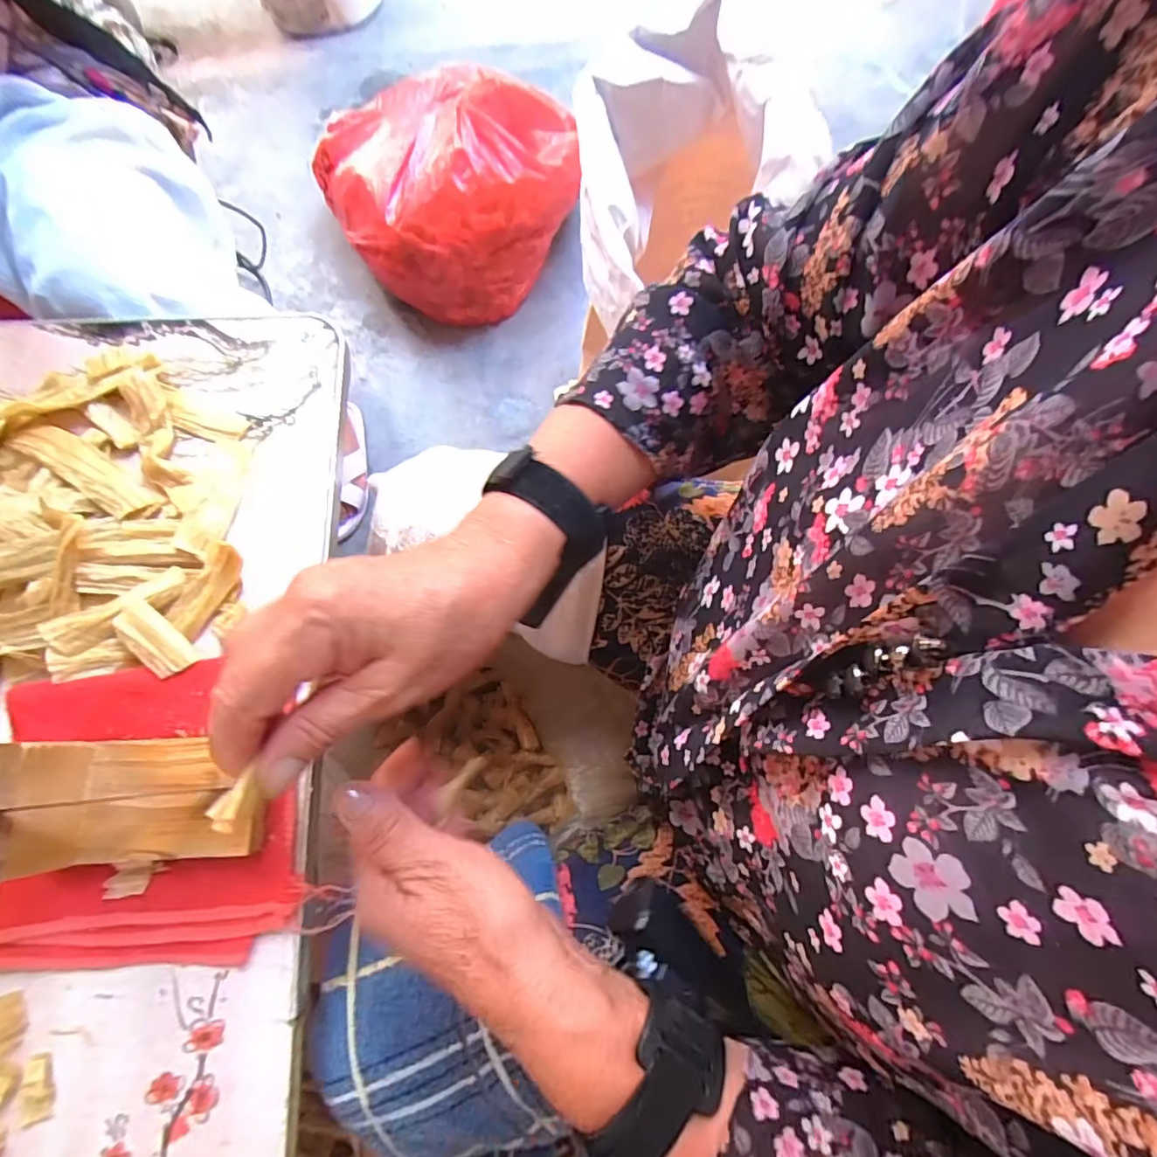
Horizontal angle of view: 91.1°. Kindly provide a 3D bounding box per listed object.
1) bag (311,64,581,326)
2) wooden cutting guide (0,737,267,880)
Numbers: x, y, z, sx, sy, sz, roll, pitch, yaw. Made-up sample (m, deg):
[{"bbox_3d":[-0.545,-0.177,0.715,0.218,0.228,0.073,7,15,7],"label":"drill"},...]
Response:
[{"bbox_3d":[-0.193,-0.632,0.900,0.376,0.242,0.350,-32,80,-6],"label":"bag"},{"bbox_3d":[-0.227,0.111,0.271,0.097,0.075,0.060,2,78,1],"label":"wooden cutting guide"}]

